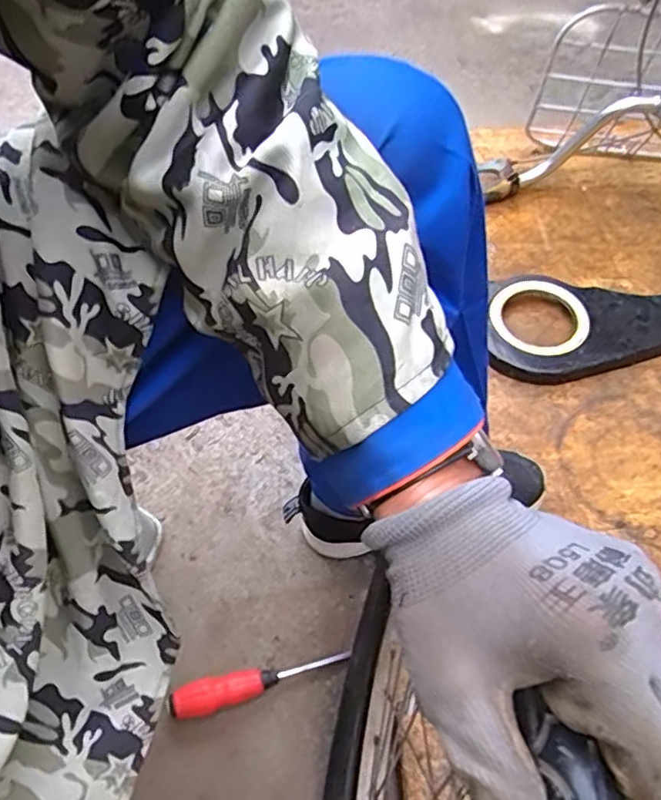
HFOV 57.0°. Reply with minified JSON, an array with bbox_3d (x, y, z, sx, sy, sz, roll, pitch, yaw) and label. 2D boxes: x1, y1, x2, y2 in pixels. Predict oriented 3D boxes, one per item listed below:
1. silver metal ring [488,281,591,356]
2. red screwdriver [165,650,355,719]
[{"bbox_3d":[0.291,-0.116,0.853,0.127,0.028,0.128,8,60,7],"label":"silver metal ring"},{"bbox_3d":[-0.072,0.288,0.630,0.182,0.035,0.033,-16,60,-7],"label":"red screwdriver"}]

